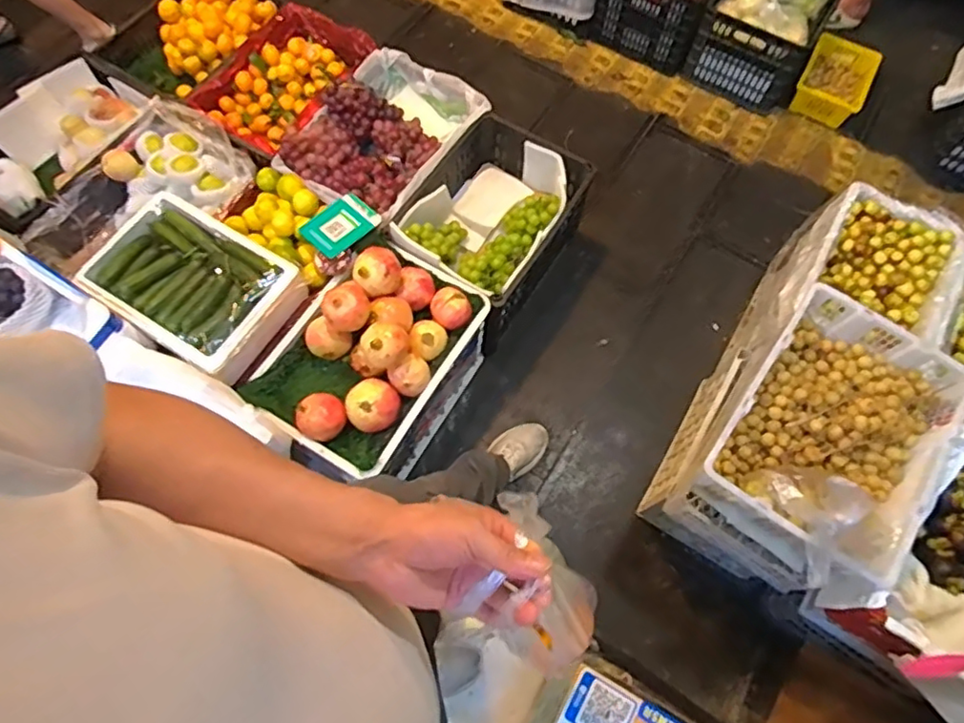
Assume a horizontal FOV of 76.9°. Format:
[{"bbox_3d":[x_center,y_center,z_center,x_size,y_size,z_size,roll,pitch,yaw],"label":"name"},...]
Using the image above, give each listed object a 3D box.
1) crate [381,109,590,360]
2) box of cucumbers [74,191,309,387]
[{"bbox_3d":[0.021,-0.369,1.626,0.374,0.270,0.526,31,71,11],"label":"crate"},{"bbox_3d":[-0.663,-0.190,1.356,0.485,0.124,0.308,32,71,12],"label":"box of cucumbers"}]

